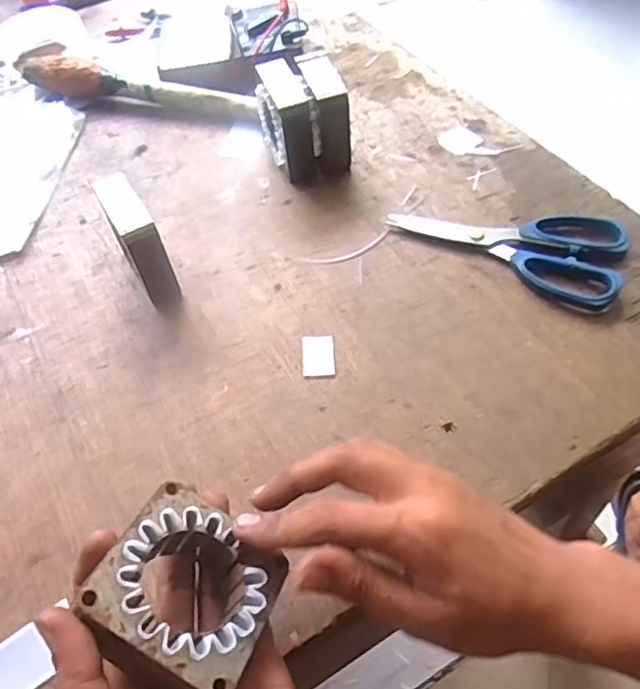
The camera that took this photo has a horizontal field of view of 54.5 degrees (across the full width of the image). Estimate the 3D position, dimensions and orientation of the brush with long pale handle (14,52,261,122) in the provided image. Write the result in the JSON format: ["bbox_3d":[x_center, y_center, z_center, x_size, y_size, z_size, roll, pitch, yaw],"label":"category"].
[{"bbox_3d":[-0.189,-0.259,0.624,0.284,0.036,0.051,16,58,16],"label":"brush with long pale handle"}]

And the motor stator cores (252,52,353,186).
[{"bbox_3d":[-0.014,-0.193,0.538,0.069,0.077,0.074,-13,54,-3],"label":"motor stator cores"}]

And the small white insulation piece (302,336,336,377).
[{"bbox_3d":[-0.001,0.007,0.437,0.022,0.004,0.033,-5,54,2],"label":"small white insulation piece"}]

